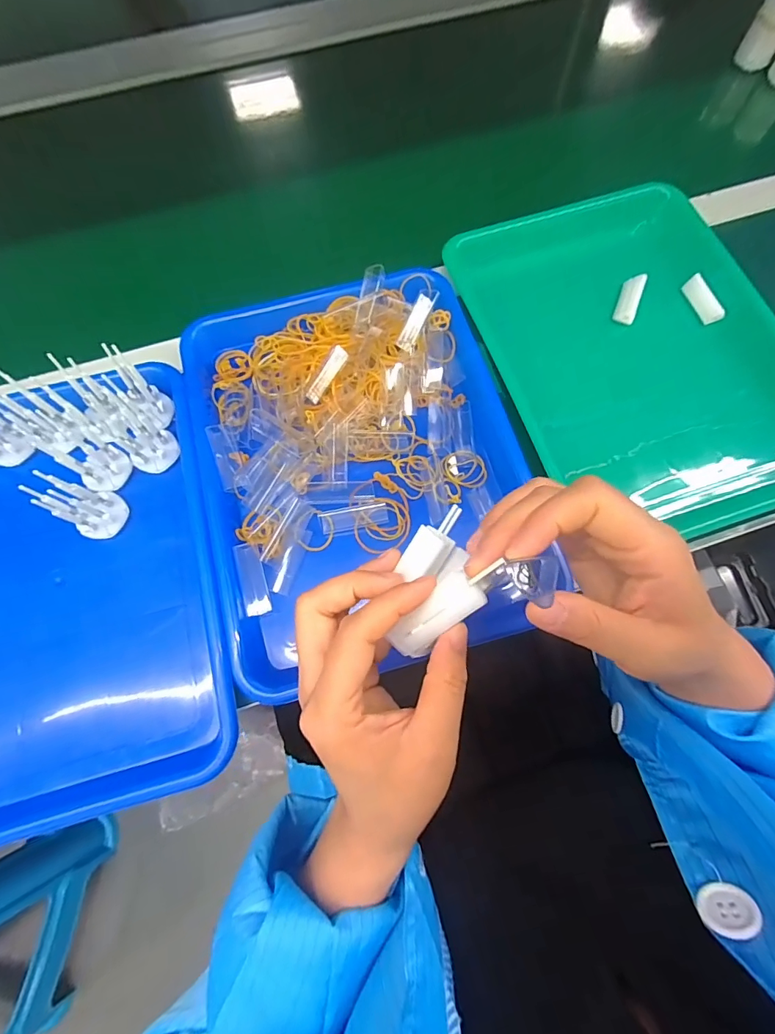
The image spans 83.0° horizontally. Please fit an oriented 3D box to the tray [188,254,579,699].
[{"bbox_3d":[-0.026,-0.056,0.362,0.246,0.027,0.317,-16,74,-5],"label":"tray"}]

